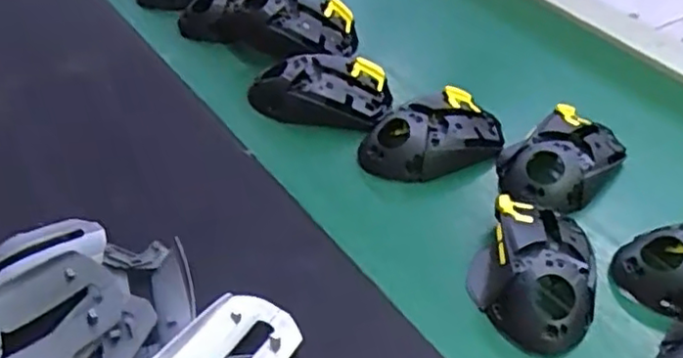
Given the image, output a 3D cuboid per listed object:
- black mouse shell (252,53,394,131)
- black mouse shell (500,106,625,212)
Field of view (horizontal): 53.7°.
[{"bbox_3d":[-0.016,-0.076,0.553,0.111,0.034,0.065,3,45,5],"label":"black mouse shell"},{"bbox_3d":[0.163,-0.016,0.506,0.070,0.033,0.106,33,54,30],"label":"black mouse shell"}]

